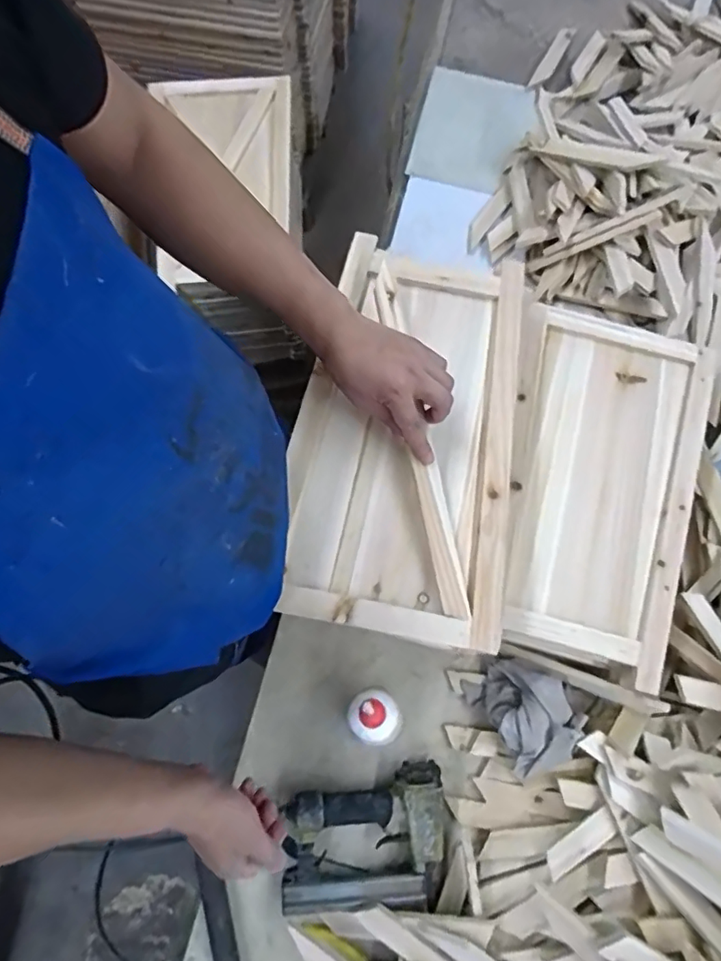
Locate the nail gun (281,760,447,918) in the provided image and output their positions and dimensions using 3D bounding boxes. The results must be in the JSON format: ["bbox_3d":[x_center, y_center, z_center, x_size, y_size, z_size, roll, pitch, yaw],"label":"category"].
[{"bbox_3d":[0.005,0.411,0.620,0.180,0.056,0.145,-1,74,0],"label":"nail gun"}]

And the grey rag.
[{"bbox_3d":[0.203,0.278,0.653,0.106,0.064,0.120,-34,76,-9],"label":"grey rag"}]

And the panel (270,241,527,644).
[{"bbox_3d":[0.053,-0.058,0.586,0.230,0.034,0.433,8,74,1],"label":"panel"}]

